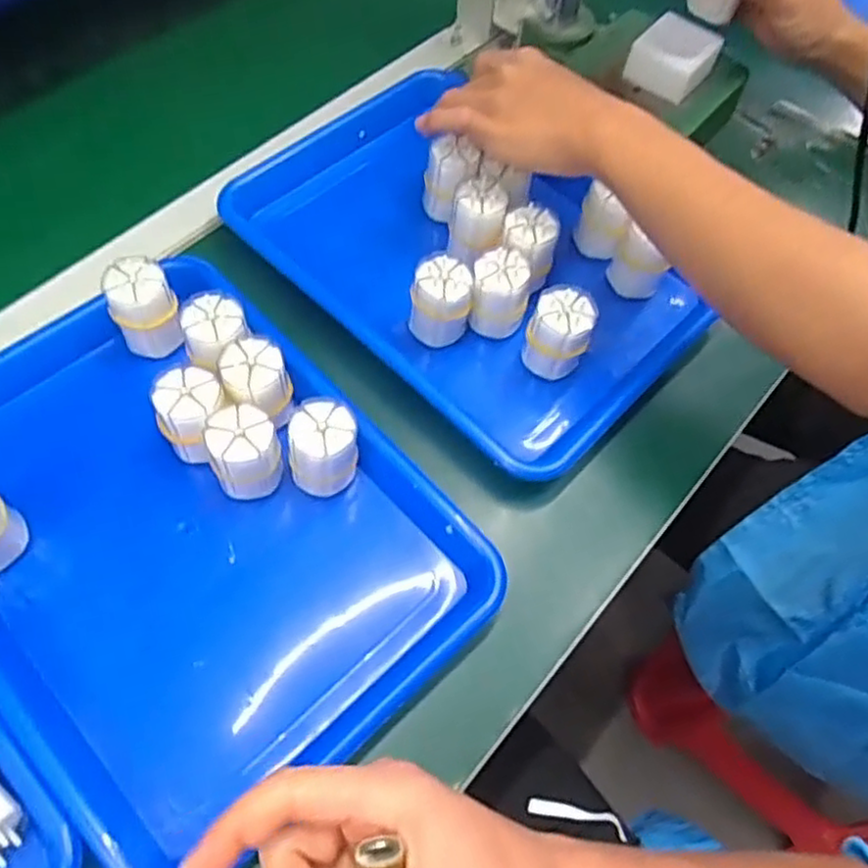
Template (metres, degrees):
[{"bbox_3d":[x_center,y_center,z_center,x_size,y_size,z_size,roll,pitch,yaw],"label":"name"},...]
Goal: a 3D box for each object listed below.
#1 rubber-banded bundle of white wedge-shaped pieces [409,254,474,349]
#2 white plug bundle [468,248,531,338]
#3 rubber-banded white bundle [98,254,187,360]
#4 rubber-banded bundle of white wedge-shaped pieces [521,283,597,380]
[{"bbox_3d":[0.005,-0.088,0.485,0.039,0.061,0.032,10,61,2],"label":"rubber-banded bundle of white wedge-shaped pieces"},{"bbox_3d":[0.045,-0.095,0.491,0.039,0.055,0.033,15,61,4],"label":"white plug bundle"},{"bbox_3d":[-0.189,-0.082,0.467,0.040,0.063,0.033,-18,64,-13],"label":"rubber-banded white bundle"},{"bbox_3d":[0.083,-0.064,0.475,0.038,0.064,0.035,2,61,-3],"label":"rubber-banded bundle of white wedge-shaped pieces"}]

